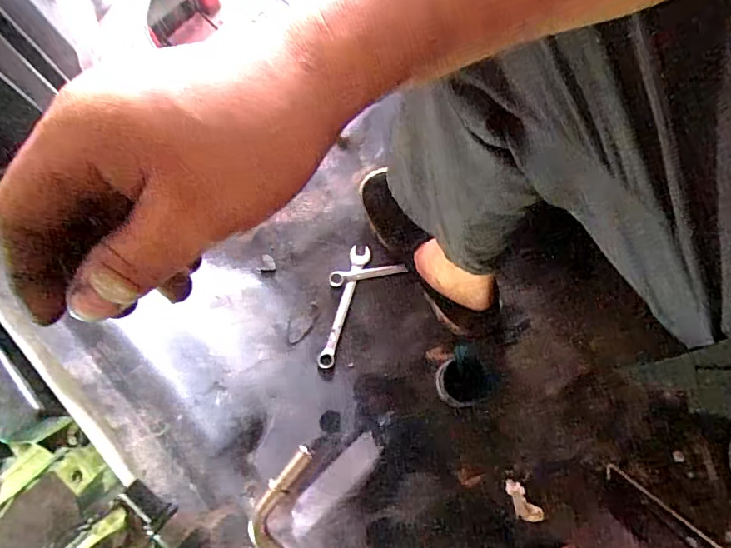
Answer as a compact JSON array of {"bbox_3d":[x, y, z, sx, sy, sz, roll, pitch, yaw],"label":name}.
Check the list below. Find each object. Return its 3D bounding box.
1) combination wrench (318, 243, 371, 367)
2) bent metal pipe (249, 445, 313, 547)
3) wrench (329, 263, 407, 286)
[{"bbox_3d":[-0.028,0.042,0.710,0.028,0.007,0.172,15,77,4],"label":"combination wrench"},{"bbox_3d":[-0.036,0.102,0.225,0.024,0.010,0.055,1,76,1],"label":"bent metal pipe"},{"bbox_3d":[0.003,-0.002,0.722,0.106,0.007,0.019,-11,76,-2],"label":"wrench"}]

